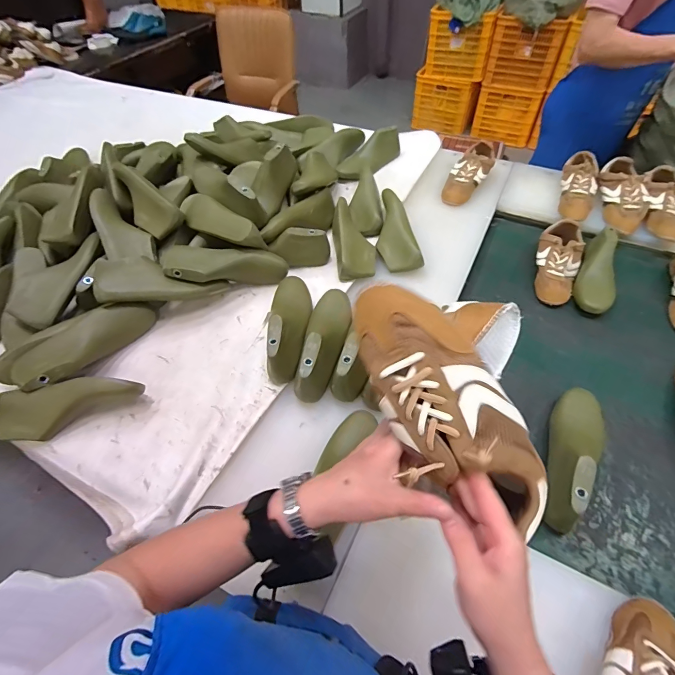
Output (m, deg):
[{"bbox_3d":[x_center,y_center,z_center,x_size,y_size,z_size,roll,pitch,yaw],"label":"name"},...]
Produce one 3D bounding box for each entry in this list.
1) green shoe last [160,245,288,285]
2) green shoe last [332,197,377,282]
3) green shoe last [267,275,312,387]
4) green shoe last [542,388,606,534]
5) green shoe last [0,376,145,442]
[{"bbox_3d":[-0.245,-0.161,0.838,0.264,0.073,0.074,0,49,-19],"label":"green shoe last"},{"bbox_3d":[0.039,-0.241,0.921,0.099,0.085,0.266,-6,51,-1],"label":"green shoe last"},{"bbox_3d":[-0.096,-0.043,0.769,0.078,0.094,0.272,-6,51,-1],"label":"green shoe last"},{"bbox_3d":[0.405,0.180,0.633,0.084,0.099,0.264,27,58,23],"label":"green shoe last"},{"bbox_3d":[-0.475,0.131,0.672,0.235,0.074,0.080,-10,51,-4],"label":"green shoe last"}]

